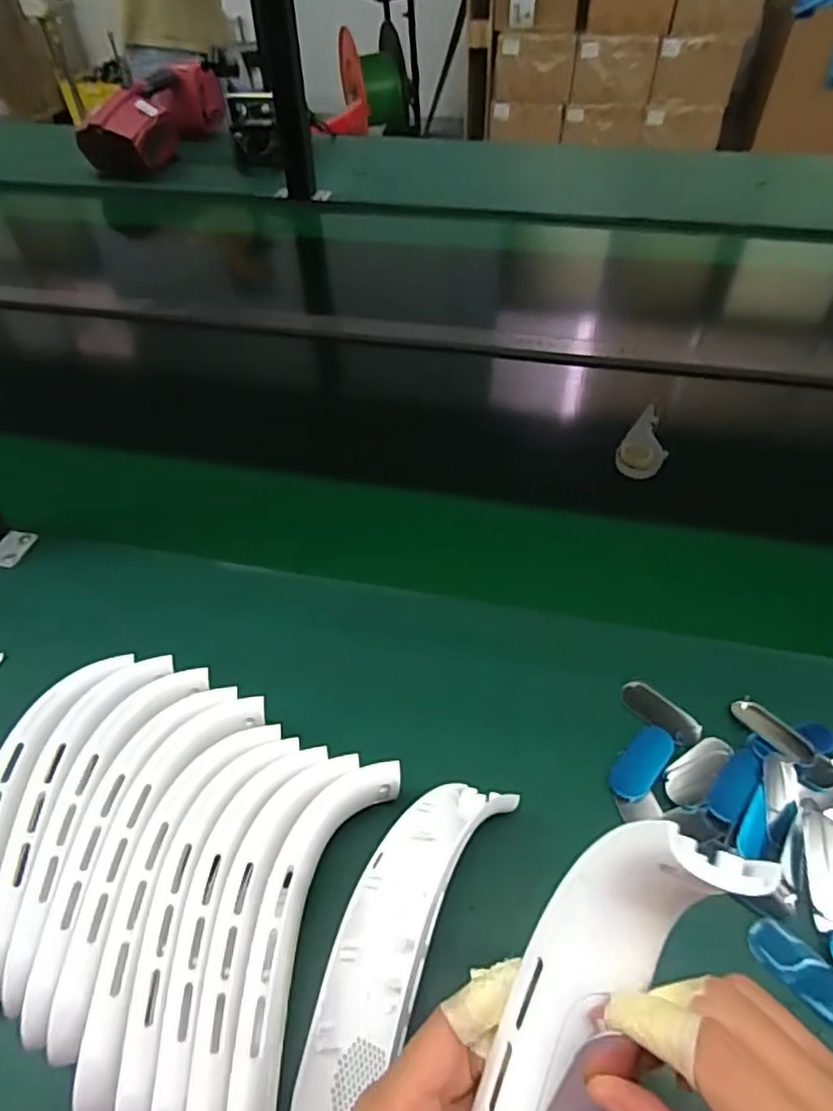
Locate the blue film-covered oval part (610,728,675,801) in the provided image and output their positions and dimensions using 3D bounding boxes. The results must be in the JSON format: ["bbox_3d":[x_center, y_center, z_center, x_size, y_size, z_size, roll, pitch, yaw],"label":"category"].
[{"bbox_3d":[0.153,0.139,0.429,0.024,0.005,0.058,33,57,28],"label":"blue film-covered oval part"}]

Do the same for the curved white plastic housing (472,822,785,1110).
[{"bbox_3d":[0.059,0.178,0.217,0.059,0.038,0.183,20,93,15],"label":"curved white plastic housing"}]

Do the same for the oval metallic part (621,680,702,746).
[{"bbox_3d":[0.174,0.111,0.453,0.024,0.004,0.058,-36,56,-26],"label":"oval metallic part"}]

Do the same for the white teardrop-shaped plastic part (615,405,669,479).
[{"bbox_3d":[0.234,-0.117,0.658,0.045,0.020,0.086,13,65,9],"label":"white teardrop-shaped plastic part"}]

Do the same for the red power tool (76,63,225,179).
[{"bbox_3d":[-0.530,-0.889,1.298,0.140,0.132,0.326,10,49,11],"label":"red power tool"}]

